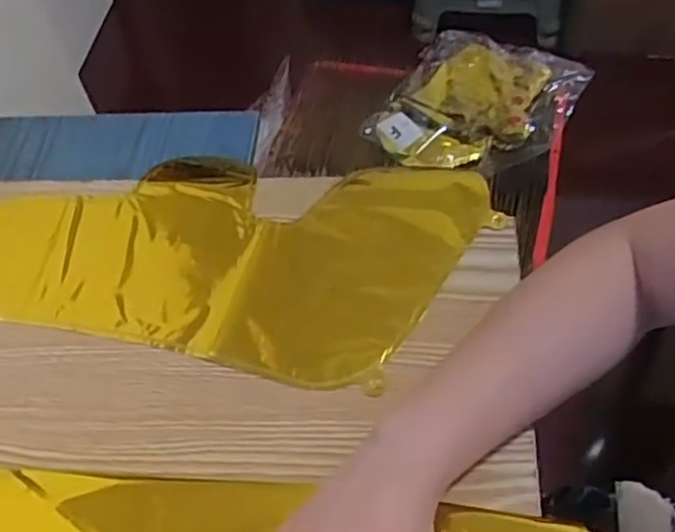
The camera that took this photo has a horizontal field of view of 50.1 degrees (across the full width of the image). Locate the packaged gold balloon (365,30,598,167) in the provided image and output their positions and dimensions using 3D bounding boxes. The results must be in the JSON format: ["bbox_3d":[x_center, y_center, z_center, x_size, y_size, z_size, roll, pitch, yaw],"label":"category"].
[{"bbox_3d":[0.172,-0.202,0.907,0.218,0.037,0.224,27,61,23],"label":"packaged gold balloon"}]

